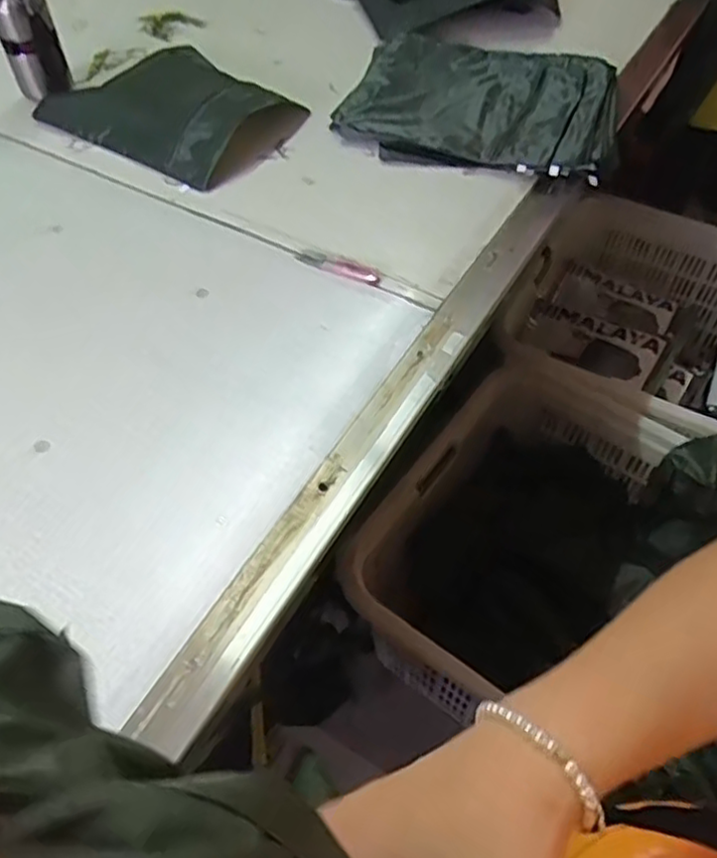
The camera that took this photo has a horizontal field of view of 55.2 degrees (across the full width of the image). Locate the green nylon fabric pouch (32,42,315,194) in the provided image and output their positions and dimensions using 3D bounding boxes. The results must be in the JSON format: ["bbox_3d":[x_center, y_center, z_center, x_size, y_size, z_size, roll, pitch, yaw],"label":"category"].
[{"bbox_3d":[-0.256,-0.468,0.963,0.329,0.054,0.239,29,59,16],"label":"green nylon fabric pouch"}]

